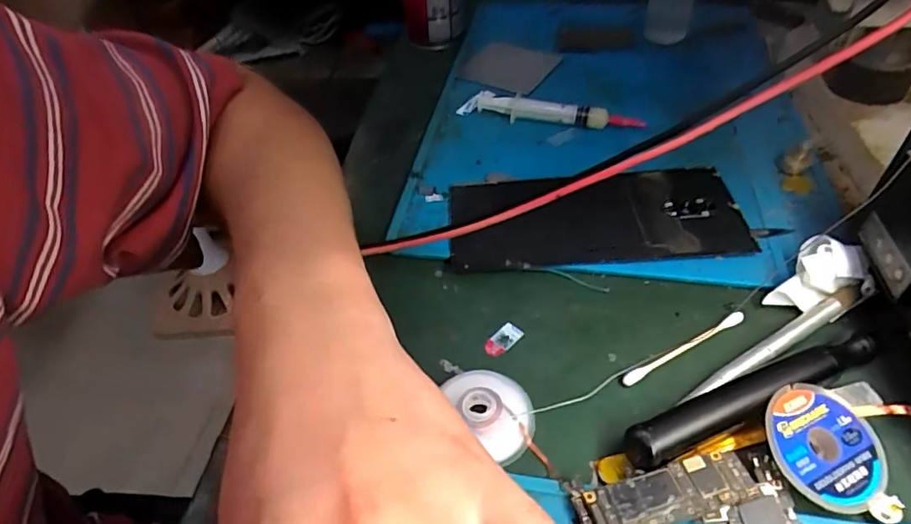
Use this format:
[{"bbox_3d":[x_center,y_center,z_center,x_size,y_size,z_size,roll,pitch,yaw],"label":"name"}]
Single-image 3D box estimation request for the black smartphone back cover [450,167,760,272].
[{"bbox_3d":[0.077,-0.026,0.307,0.156,0.009,0.068,-4,45,2],"label":"black smartphone back cover"}]

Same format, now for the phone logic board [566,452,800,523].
[{"bbox_3d":[0.083,0.092,0.191,0.074,0.008,0.042,-5,45,1],"label":"phone logic board"}]

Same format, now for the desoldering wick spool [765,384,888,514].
[{"bbox_3d":[0.139,0.068,0.204,0.044,0.004,0.044,4,58,-7],"label":"desoldering wick spool"}]

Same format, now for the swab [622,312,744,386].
[{"bbox_3d":[0.105,0.039,0.248,0.071,0.004,0.005,-24,47,-17],"label":"swab"}]

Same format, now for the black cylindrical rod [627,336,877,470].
[{"bbox_3d":[0.123,0.053,0.218,0.118,0.010,0.017,-19,46,-13],"label":"black cylindrical rod"}]

